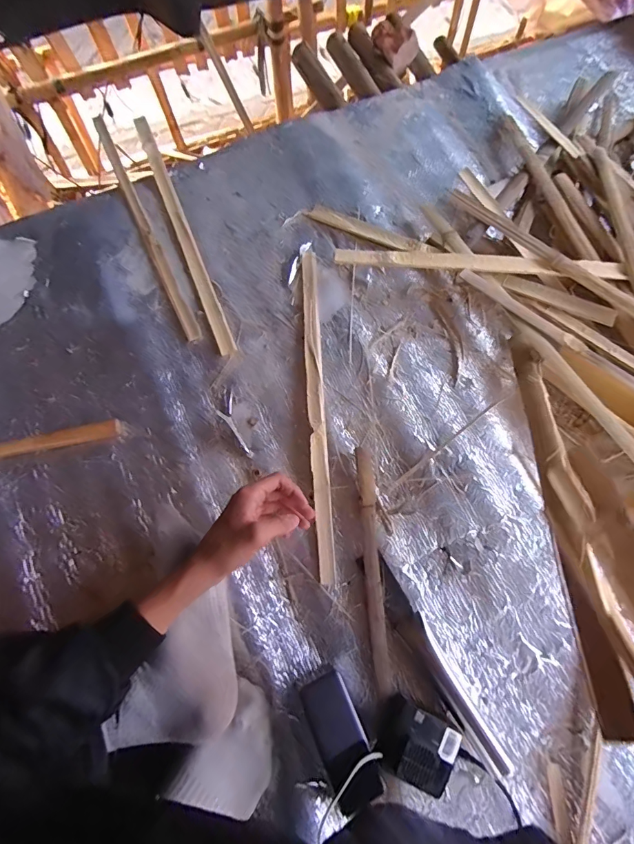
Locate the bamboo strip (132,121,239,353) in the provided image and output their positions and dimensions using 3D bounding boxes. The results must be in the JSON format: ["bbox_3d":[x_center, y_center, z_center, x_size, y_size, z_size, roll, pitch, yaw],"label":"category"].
[{"bbox_3d":[-0.235,-0.334,0.703,0.024,0.013,0.497,-21,74,-8],"label":"bamboo strip"}]

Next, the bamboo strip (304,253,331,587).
[{"bbox_3d":[-0.002,-0.035,0.616,0.021,0.011,0.513,-2,72,-2],"label":"bamboo strip"}]

